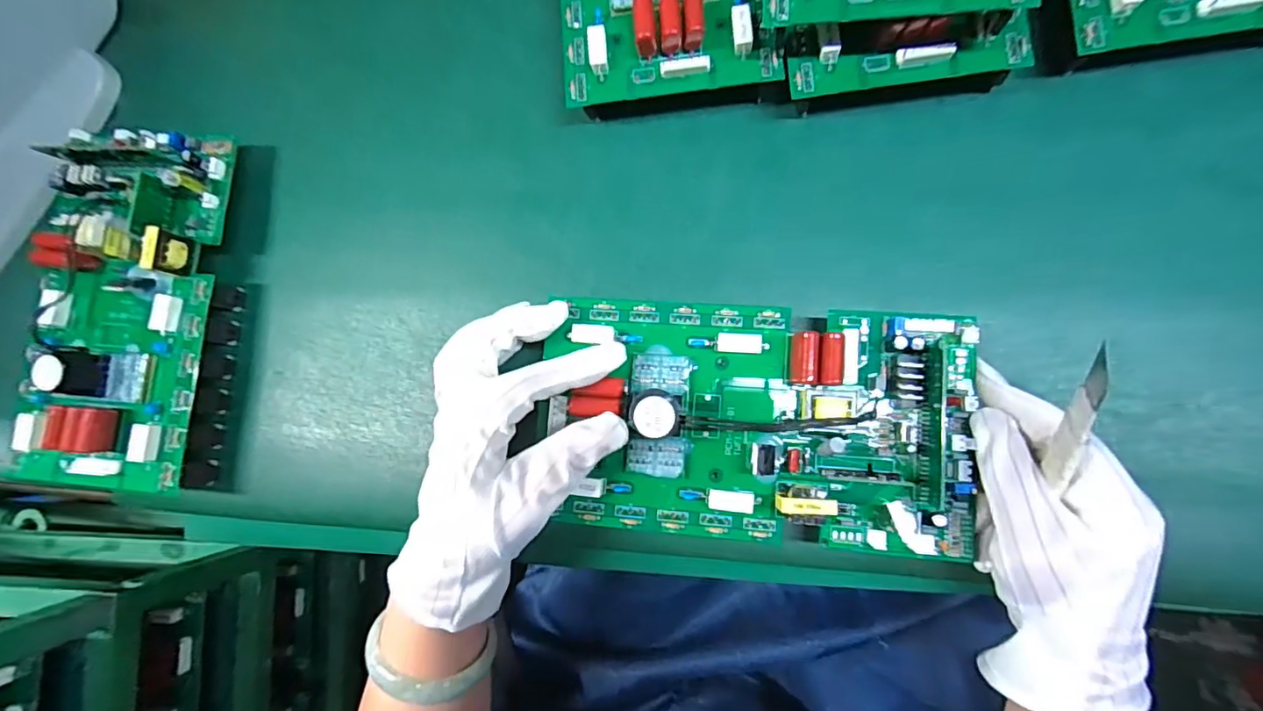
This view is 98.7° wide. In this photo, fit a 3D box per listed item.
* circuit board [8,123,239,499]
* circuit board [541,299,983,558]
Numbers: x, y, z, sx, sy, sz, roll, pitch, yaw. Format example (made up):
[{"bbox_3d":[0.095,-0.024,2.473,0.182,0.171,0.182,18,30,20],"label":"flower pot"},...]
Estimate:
[{"bbox_3d":[-0.326,-0.032,0.350,0.119,0.054,0.229,4,85,7],"label":"circuit board"},{"bbox_3d":[0.064,0.034,0.278,0.215,0.032,0.122,4,85,7],"label":"circuit board"}]

